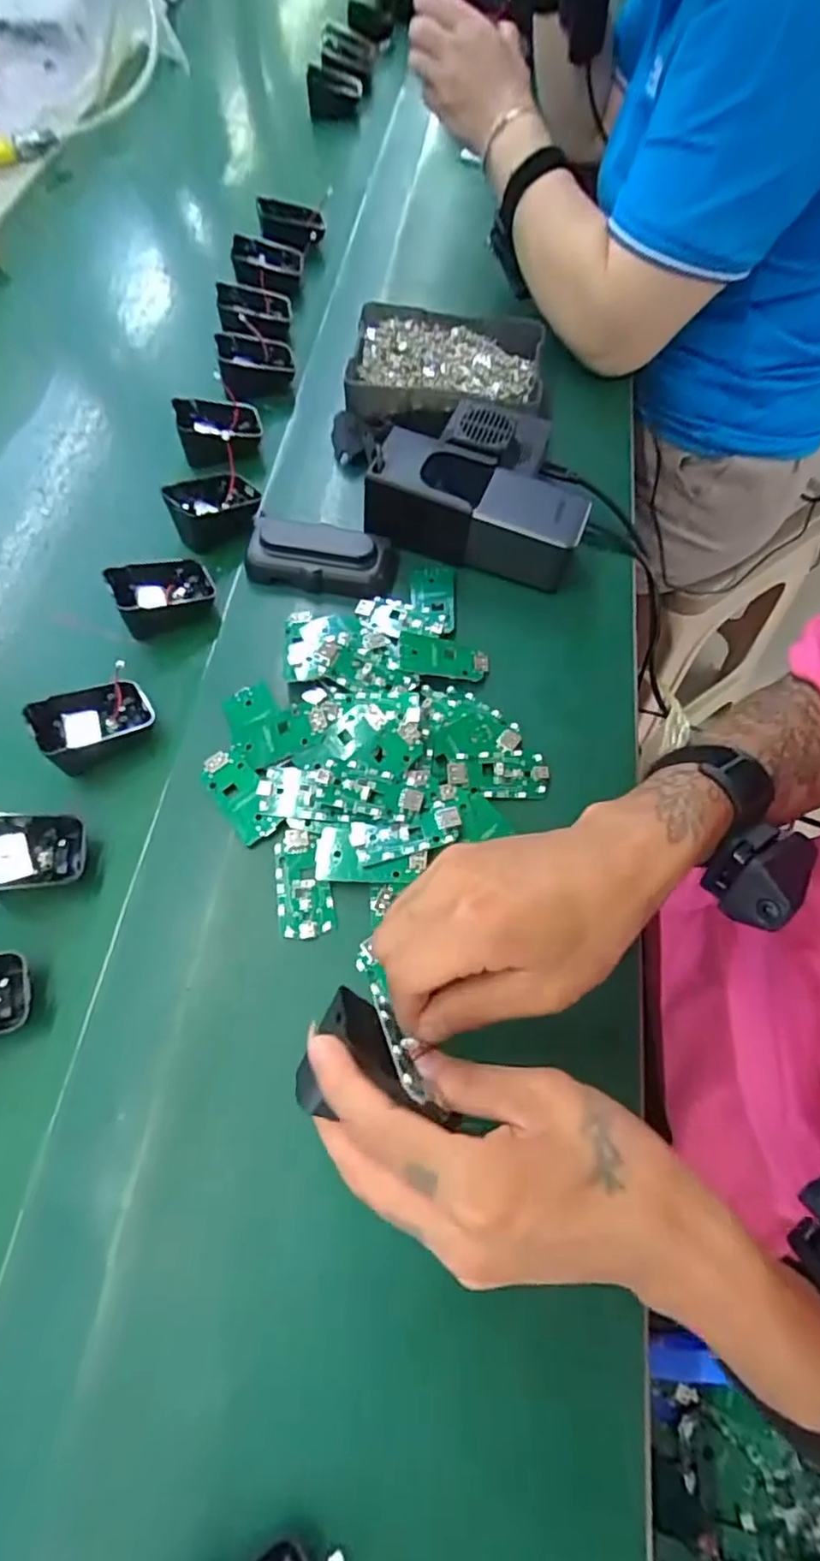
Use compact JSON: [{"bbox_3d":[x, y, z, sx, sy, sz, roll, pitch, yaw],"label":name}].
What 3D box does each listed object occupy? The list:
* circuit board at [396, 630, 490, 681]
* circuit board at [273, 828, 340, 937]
[{"bbox_3d":[0.023,-0.084,0.432,0.062,0.005,0.030,8,63,-12],"label":"circuit board"},{"bbox_3d":[-0.063,0.061,0.372,0.031,0.007,0.063,-12,64,-5],"label":"circuit board"}]

